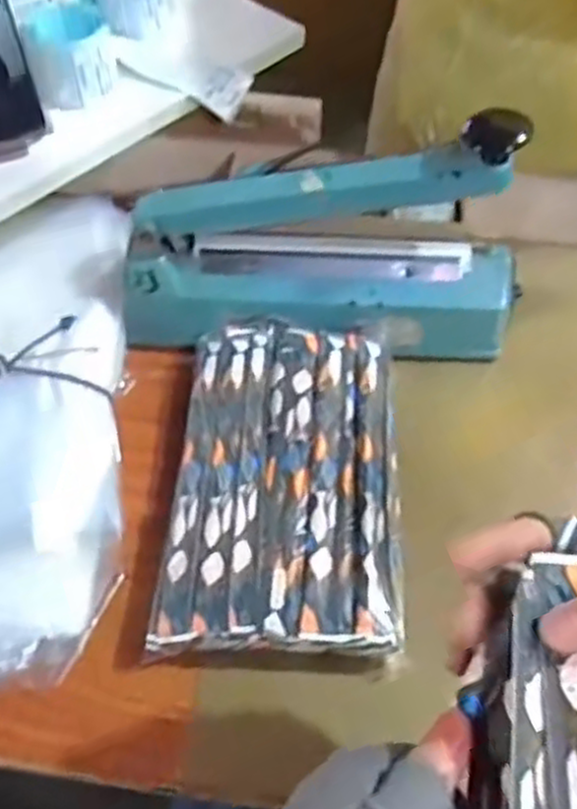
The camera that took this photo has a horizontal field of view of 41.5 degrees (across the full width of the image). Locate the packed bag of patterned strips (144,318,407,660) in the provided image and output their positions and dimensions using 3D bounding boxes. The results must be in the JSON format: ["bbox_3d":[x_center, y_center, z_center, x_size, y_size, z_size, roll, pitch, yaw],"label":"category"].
[{"bbox_3d":[-0.002,0.048,0.540,0.156,0.038,0.253,3,56,1],"label":"packed bag of patterned strips"}]

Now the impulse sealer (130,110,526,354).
[{"bbox_3d":[0.025,-0.120,0.573,0.300,0.174,0.072,2,56,0],"label":"impulse sealer"}]

